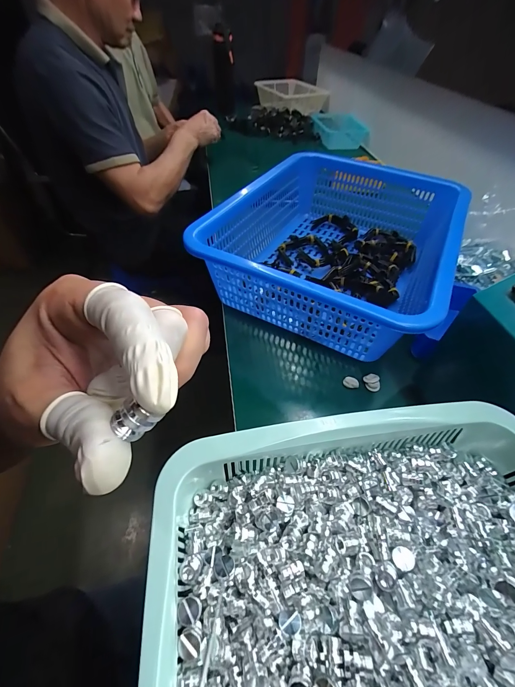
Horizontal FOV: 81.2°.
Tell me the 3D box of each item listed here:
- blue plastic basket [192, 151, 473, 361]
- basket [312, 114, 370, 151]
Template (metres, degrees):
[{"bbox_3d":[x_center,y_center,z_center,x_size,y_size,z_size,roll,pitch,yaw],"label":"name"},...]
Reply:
[{"bbox_3d":[0.146,-0.182,0.540,0.352,0.124,0.451,23,53,18],"label":"blue plastic basket"},{"bbox_3d":[0.298,-0.798,1.120,0.164,0.064,0.240,-2,49,-3],"label":"basket"}]

